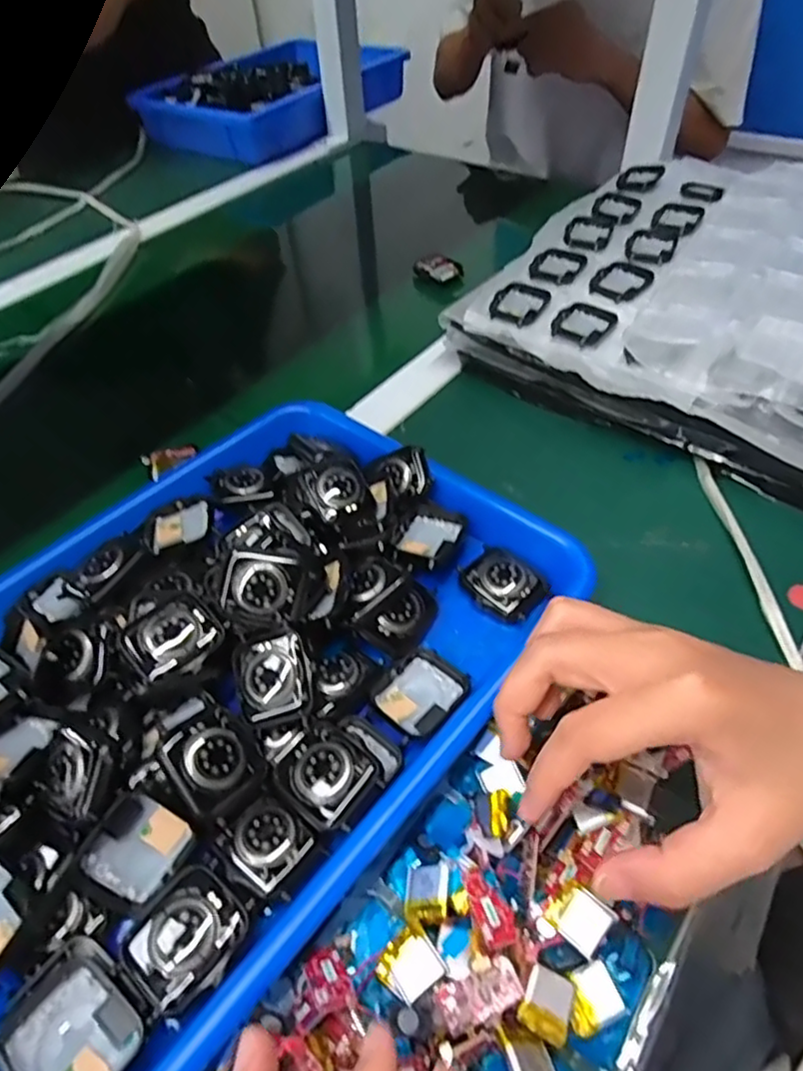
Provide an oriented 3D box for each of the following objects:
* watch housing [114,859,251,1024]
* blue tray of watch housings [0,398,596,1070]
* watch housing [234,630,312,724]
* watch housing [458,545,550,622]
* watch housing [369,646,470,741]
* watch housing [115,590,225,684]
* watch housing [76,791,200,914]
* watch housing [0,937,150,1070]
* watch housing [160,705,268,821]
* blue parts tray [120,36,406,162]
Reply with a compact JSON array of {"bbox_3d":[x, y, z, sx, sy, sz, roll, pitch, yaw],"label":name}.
[{"bbox_3d":[-0.080,0.146,0.229,0.036,0.007,0.040,29,56,26],"label":"watch housing"},{"bbox_3d":[-0.095,0.047,0.312,0.261,0.052,0.323,32,58,28],"label":"blue tray of watch housings"},{"bbox_3d":[-0.058,0.065,0.289,0.033,0.013,0.039,-20,74,3],"label":"watch housing"},{"bbox_3d":[0.055,0.025,0.338,0.033,0.008,0.044,-33,54,-23],"label":"watch housing"},{"bbox_3d":[0.009,0.075,0.301,0.035,0.007,0.043,33,58,28],"label":"watch housing"},{"bbox_3d":[-0.105,0.046,0.287,0.035,0.006,0.040,38,60,12],"label":"watch housing"},{"bbox_3d":[-0.105,0.126,0.251,0.036,0.011,0.040,38,74,-8],"label":"watch housing"},{"bbox_3d":[-0.114,0.168,0.214,0.046,0.012,0.039,28,56,26],"label":"watch housing"},{"bbox_3d":[-0.079,0.095,0.262,0.039,0.008,0.034,48,49,4],"label":"watch housing"},{"bbox_3d":[-0.180,-0.620,0.878,0.245,0.069,0.314,26,55,24],"label":"blue parts tray"}]

